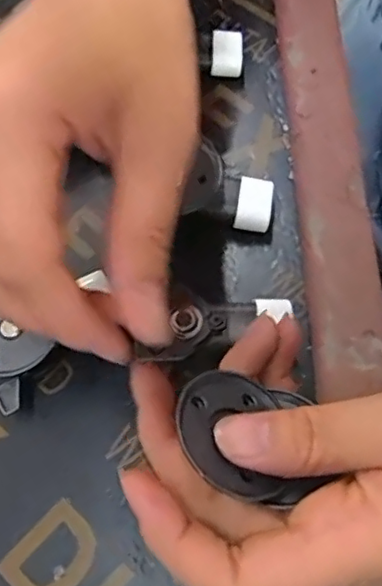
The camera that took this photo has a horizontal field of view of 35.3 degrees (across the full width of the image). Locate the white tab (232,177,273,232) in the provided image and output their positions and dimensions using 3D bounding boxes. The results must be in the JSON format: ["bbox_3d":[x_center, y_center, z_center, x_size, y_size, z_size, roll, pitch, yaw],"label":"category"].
[{"bbox_3d":[0.029,-0.041,0.277,0.016,0.006,0.024,8,68,9],"label":"white tab"}]

